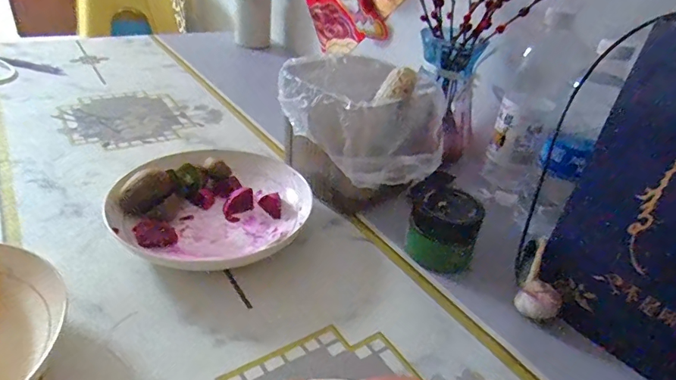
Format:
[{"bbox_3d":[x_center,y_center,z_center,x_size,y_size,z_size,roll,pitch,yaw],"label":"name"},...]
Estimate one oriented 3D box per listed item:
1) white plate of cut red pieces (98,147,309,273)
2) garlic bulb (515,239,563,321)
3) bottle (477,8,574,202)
[{"bbox_3d":[-0.141,0.011,0.507,0.204,0.051,0.181,-7,35,-20],"label":"white plate of cut red pieces"},{"bbox_3d":[0.192,0.092,0.419,0.038,0.068,0.033,22,36,22],"label":"garlic bulb"},{"bbox_3d":[0.230,-0.092,0.559,0.061,0.226,0.076,16,34,14],"label":"bottle"}]

